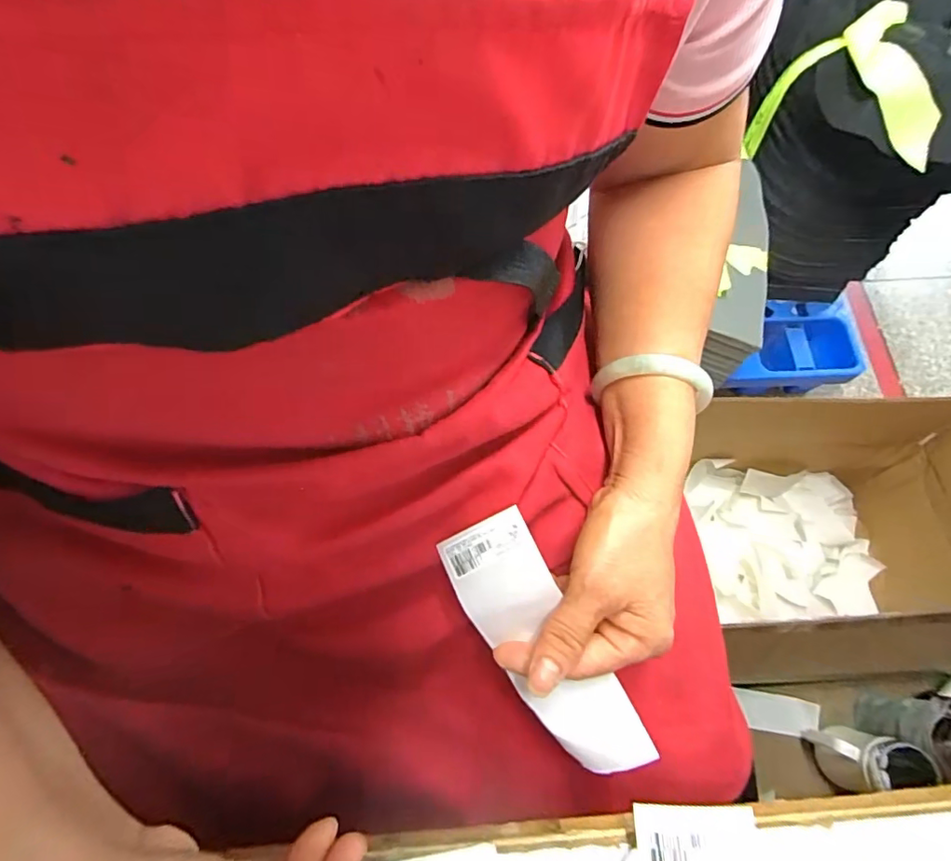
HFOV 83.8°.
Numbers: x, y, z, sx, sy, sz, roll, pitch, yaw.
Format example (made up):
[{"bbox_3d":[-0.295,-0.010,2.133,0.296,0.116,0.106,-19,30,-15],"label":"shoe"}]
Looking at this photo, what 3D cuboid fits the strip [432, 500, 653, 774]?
[{"bbox_3d":[0.035,0.115,0.285,0.050,0.013,0.144,-31,88,13],"label":"strip"}]

